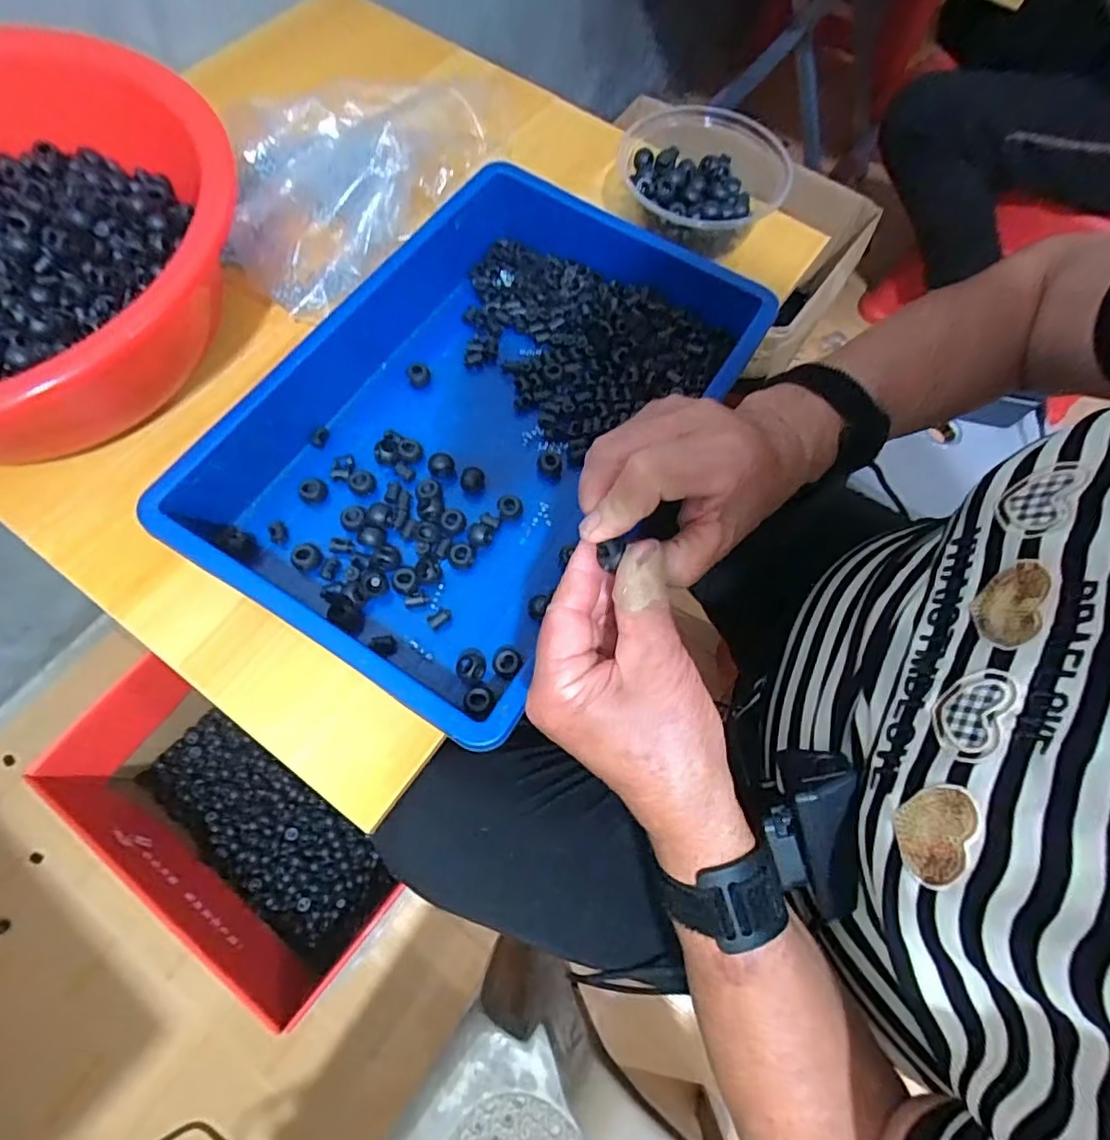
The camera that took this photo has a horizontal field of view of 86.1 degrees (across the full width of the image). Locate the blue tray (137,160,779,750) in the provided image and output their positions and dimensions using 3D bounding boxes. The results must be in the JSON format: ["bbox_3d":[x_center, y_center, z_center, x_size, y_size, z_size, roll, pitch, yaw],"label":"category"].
[{"bbox_3d":[-0.062,-0.113,0.406,0.285,0.058,0.361,31,71,9],"label":"blue tray"}]

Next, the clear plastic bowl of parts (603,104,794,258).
[{"bbox_3d":[0.112,-0.316,0.499,0.122,0.063,0.139,-1,69,-3],"label":"clear plastic bowl of parts"}]

